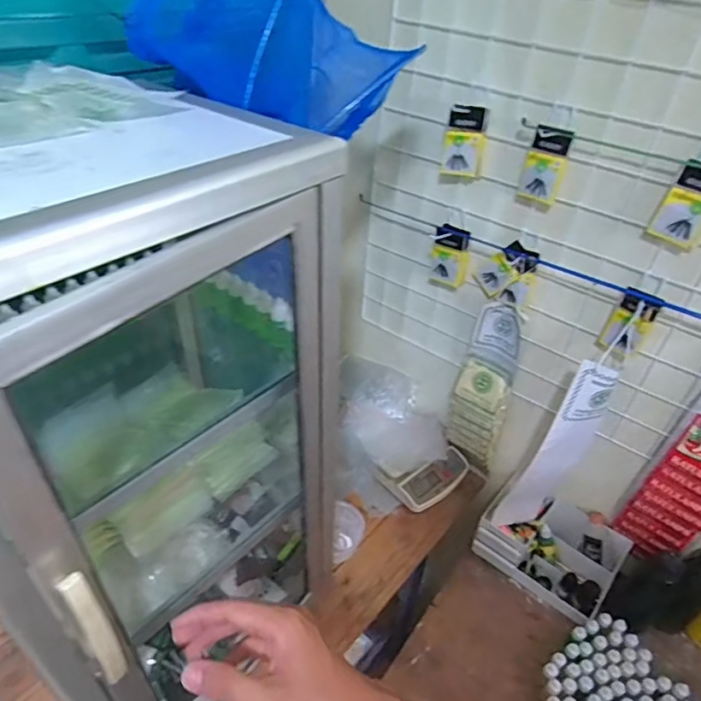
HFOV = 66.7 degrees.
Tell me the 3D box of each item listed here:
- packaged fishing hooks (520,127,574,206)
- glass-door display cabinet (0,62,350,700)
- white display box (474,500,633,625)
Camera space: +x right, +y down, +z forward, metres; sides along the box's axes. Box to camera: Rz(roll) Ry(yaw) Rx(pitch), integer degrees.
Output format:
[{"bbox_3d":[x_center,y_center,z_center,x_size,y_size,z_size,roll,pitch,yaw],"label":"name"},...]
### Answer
[{"bbox_3d":[0.260,-0.246,0.712,0.049,0.097,0.019,18,38,17],"label":"packaged fishing hooks"},{"bbox_3d":[-0.222,0.097,0.565,0.327,0.626,0.350,31,45,28],"label":"glass-door display cabinet"},{"bbox_3d":[0.364,0.356,0.972,0.228,0.097,0.141,30,45,28],"label":"white display box"}]

